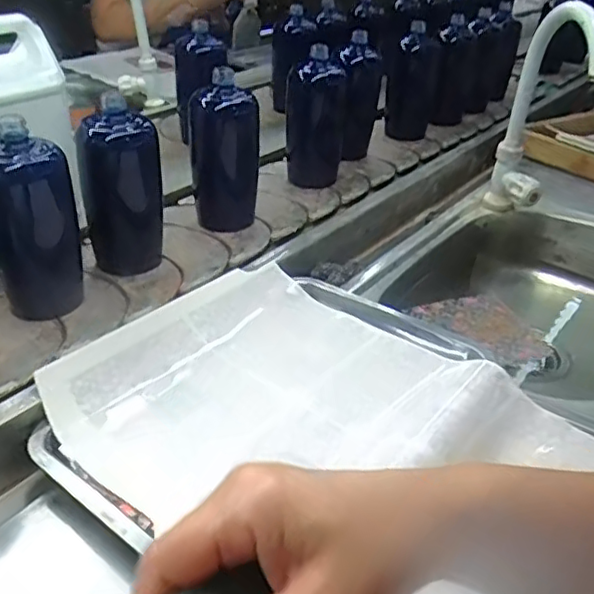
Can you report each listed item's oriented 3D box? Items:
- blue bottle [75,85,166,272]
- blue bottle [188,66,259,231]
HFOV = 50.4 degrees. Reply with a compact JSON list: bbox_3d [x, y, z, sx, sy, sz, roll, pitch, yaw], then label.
[{"bbox_3d":[-0.190,-0.116,0.689,0.064,0.173,0.069,21,37,25],"label":"blue bottle"},{"bbox_3d":[-0.089,-0.178,0.790,0.076,0.173,0.052,-25,43,-36],"label":"blue bottle"}]

